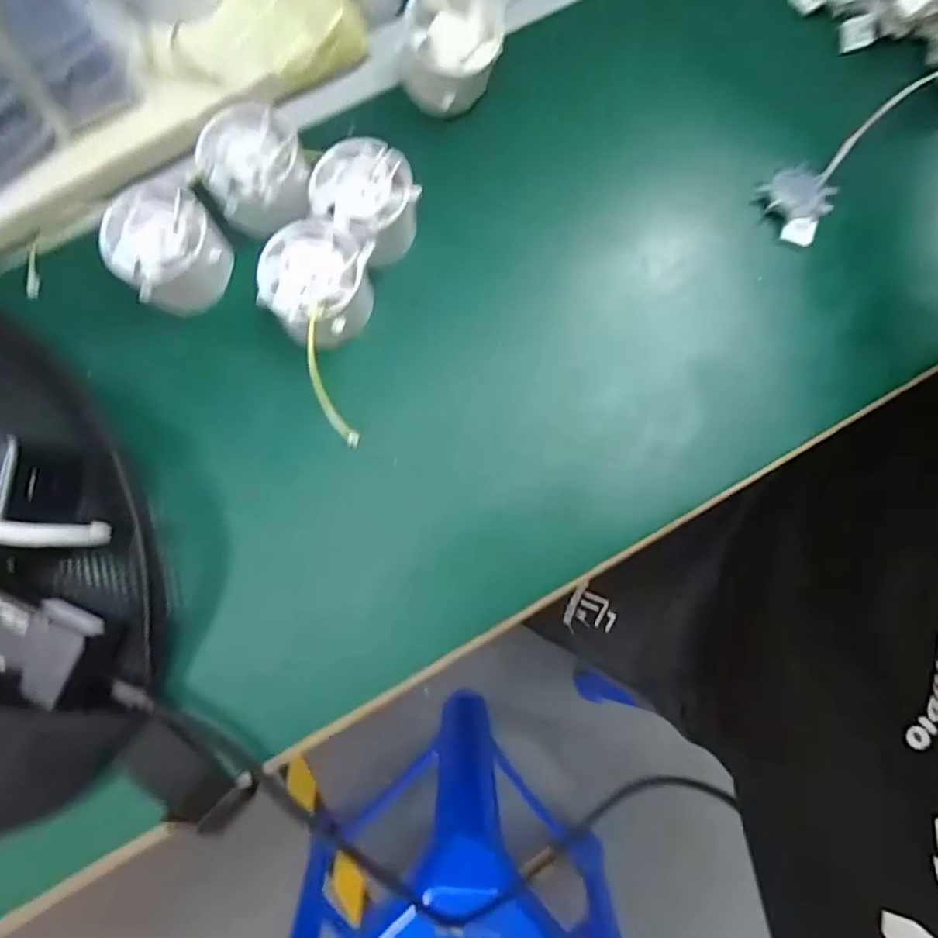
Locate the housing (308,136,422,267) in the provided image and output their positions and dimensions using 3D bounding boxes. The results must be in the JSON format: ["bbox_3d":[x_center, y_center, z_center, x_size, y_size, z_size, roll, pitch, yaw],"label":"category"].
[{"bbox_3d":[-0.053,-0.139,0.297,0.047,0.038,0.046,0,79,-1],"label":"housing"}]

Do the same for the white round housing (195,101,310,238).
[{"bbox_3d":[-0.108,-0.154,0.296,0.054,0.035,0.056,-4,79,-2],"label":"white round housing"}]

